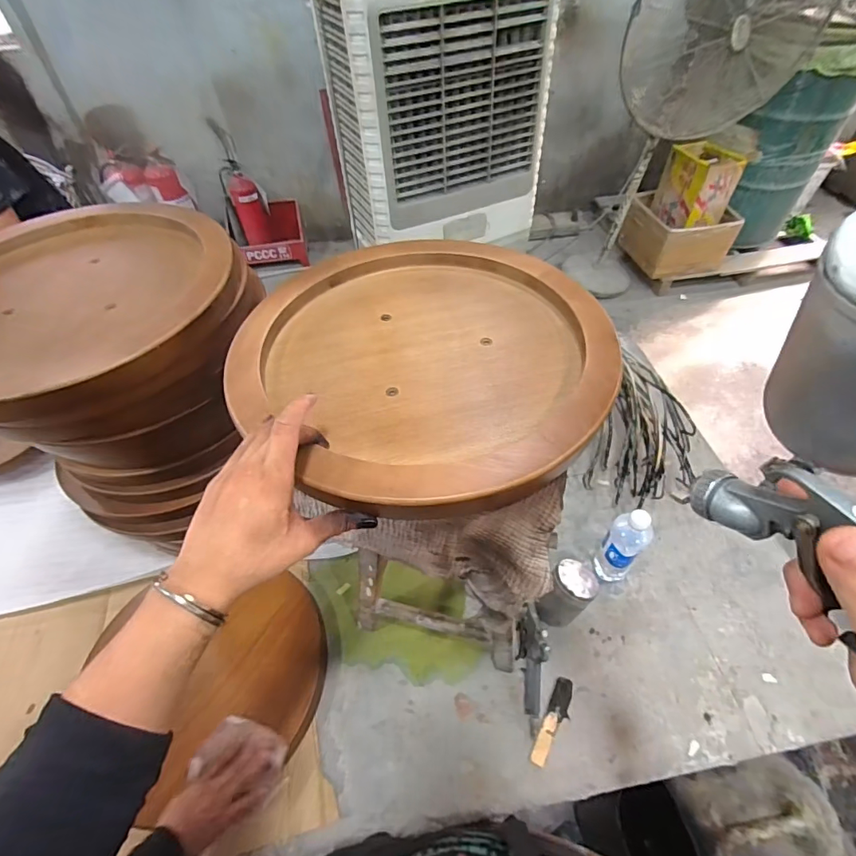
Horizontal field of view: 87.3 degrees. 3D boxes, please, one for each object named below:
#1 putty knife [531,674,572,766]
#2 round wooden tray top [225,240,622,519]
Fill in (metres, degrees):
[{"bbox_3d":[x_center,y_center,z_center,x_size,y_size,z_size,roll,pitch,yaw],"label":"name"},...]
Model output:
[{"bbox_3d":[0.212,0.491,0.750,0.033,0.008,0.135,23,56,19],"label":"putty knife"},{"bbox_3d":[-0.013,-0.103,0.510,0.389,0.030,0.437,-25,55,-17],"label":"round wooden tray top"}]

